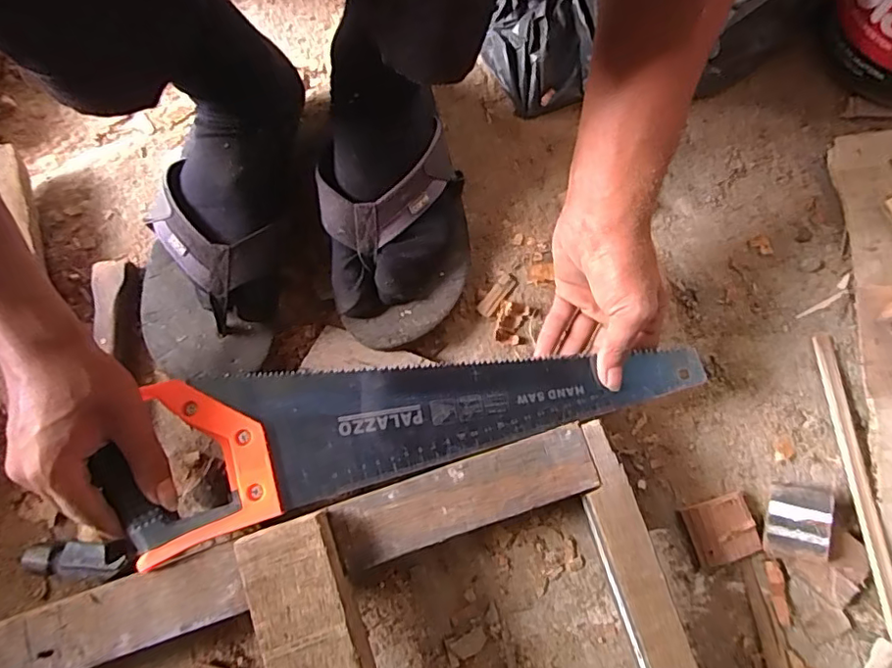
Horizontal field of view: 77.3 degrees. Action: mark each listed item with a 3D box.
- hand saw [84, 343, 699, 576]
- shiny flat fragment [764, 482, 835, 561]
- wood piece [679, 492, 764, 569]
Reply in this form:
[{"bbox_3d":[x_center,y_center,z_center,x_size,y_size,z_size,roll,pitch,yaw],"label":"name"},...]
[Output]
[{"bbox_3d":[-0.025,0.059,0.390,0.399,0.021,0.106,-11,78,-3],"label":"hand saw"},{"bbox_3d":[0.262,0.139,0.415,0.040,0.011,0.055,11,71,27],"label":"shiny flat fragment"},{"bbox_3d":[0.208,0.148,0.421,0.047,0.013,0.047,-17,78,-2],"label":"wood piece"}]

